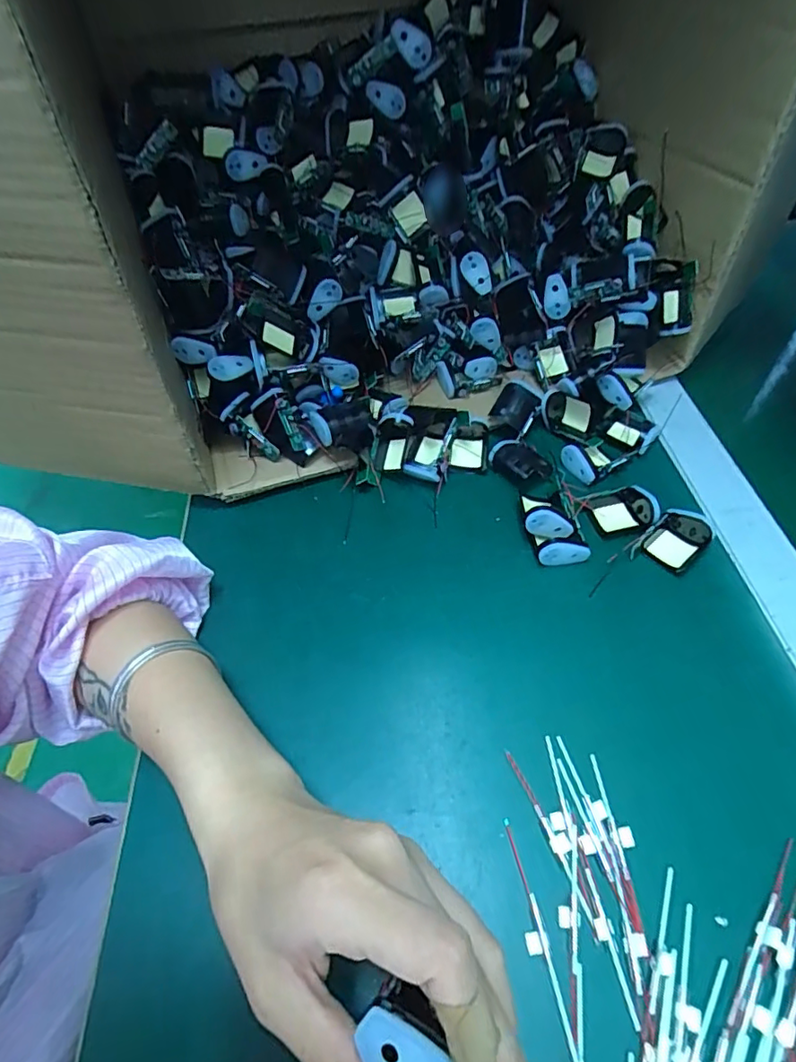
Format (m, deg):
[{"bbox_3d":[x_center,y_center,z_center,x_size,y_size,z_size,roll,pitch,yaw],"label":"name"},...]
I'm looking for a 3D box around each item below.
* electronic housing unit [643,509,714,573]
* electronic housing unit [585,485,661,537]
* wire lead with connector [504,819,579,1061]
[{"bbox_3d":[0.200,0.006,0.393,0.046,0.019,0.032,-36,58,-24],"label":"electronic housing unit"},{"bbox_3d":[0.169,-0.017,0.410,0.045,0.016,0.036,-10,51,-5],"label":"electronic housing unit"},{"bbox_3d":[0.064,0.187,0.257,0.010,0.004,0.093,-12,51,-7],"label":"wire lead with connector"}]

